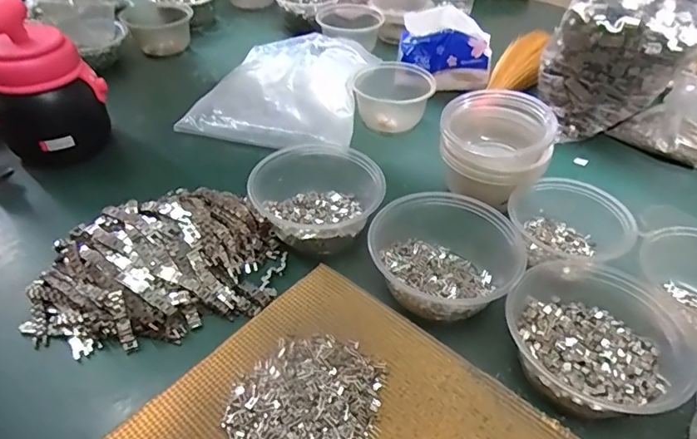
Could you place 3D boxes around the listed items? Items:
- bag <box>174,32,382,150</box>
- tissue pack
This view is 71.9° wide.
[{"bbox_3d":[-0.093,-0.195,0.716,0.230,0.049,0.256,7,44,7],"label":"bag"},{"bbox_3d":[0.146,-0.262,0.734,0.144,0.111,0.056,10,44,10],"label":"tissue pack"}]

